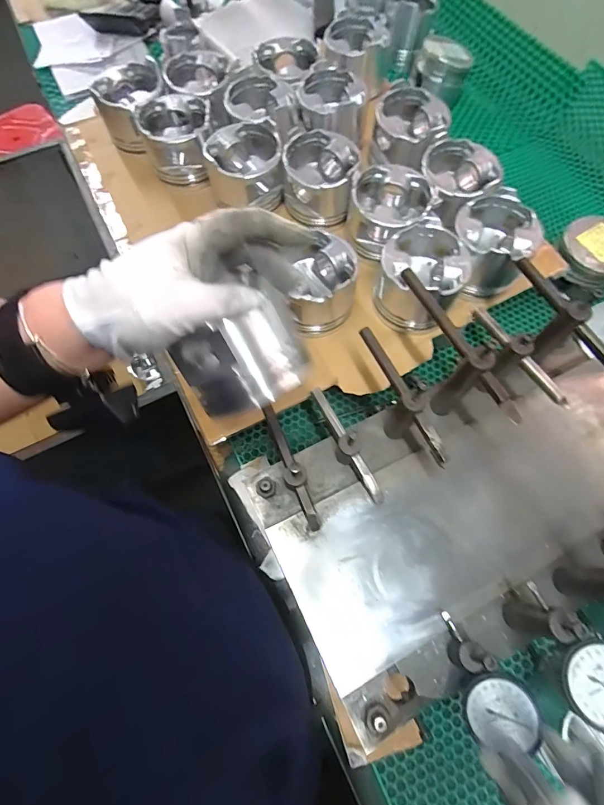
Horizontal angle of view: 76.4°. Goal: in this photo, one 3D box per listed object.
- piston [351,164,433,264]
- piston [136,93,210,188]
[{"bbox_3d":[0.109,-0.241,0.494,0.092,0.067,0.098,0,69,0],"label":"piston"},{"bbox_3d":[-0.172,-0.368,0.541,0.089,0.075,0.084,0,69,0],"label":"piston"}]

